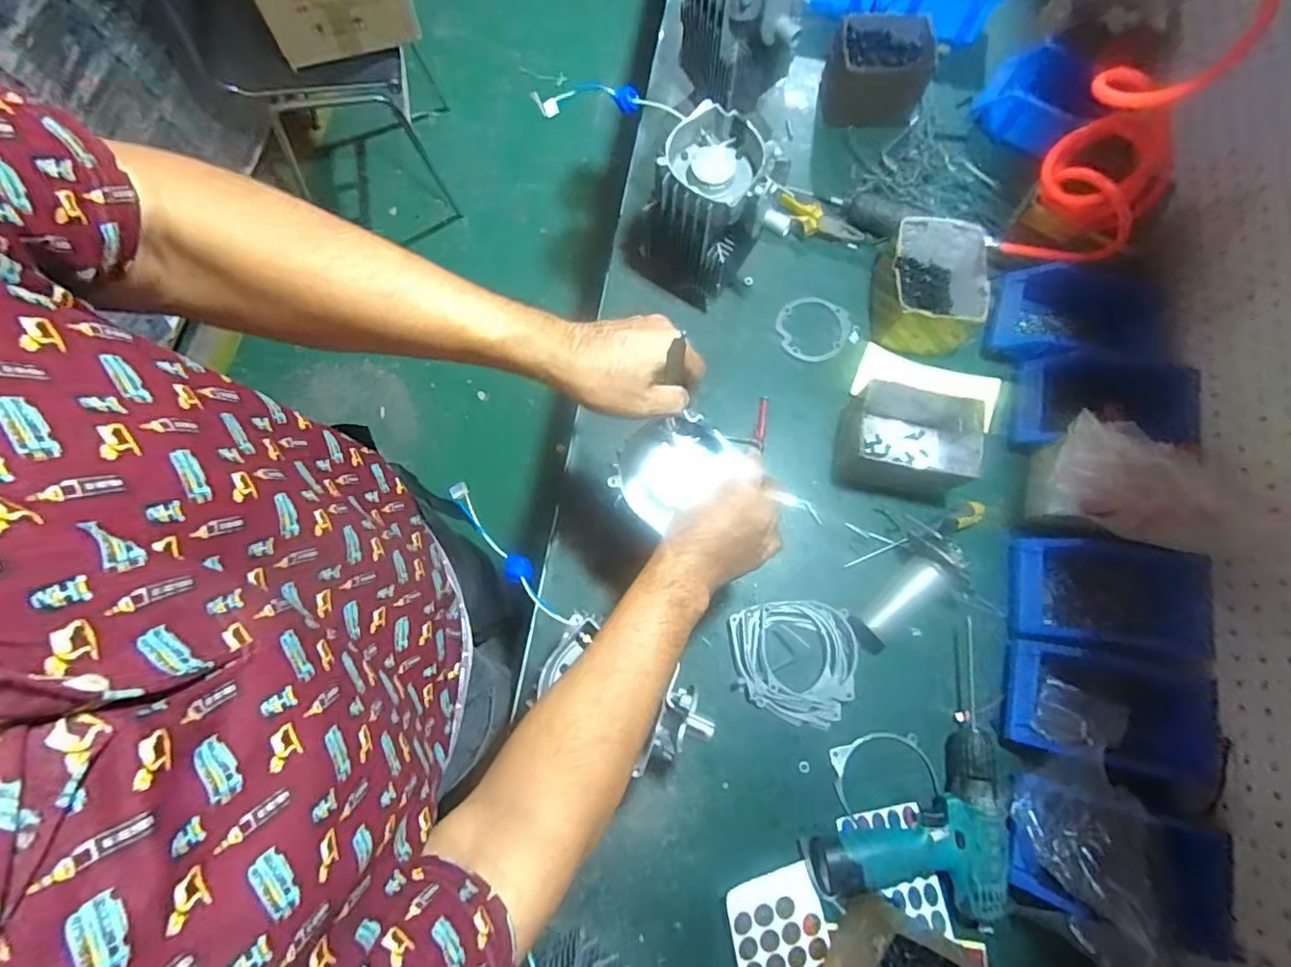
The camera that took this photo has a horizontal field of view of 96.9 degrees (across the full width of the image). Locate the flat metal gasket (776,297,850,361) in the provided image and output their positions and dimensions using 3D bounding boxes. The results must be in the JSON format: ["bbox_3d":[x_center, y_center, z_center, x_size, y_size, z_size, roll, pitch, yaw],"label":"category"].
[{"bbox_3d":[0.237,-0.221,0.815,0.101,0.009,0.106,1,72,-3],"label":"flat metal gasket"}]

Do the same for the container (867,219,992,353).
[{"bbox_3d":[0.385,-0.261,0.770,0.131,0.098,0.157,11,77,2],"label":"container"}]

